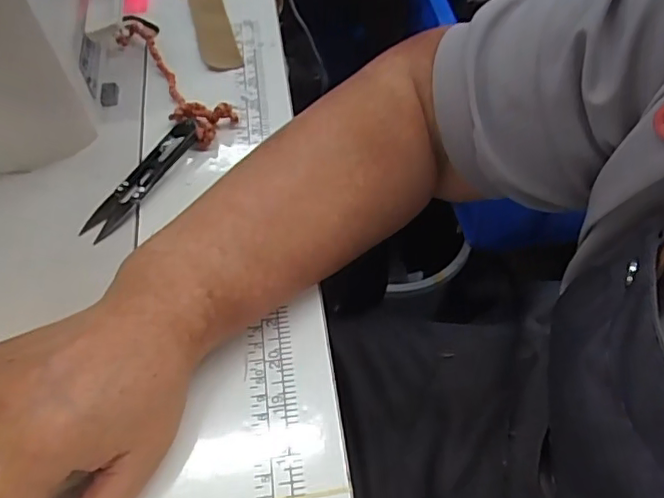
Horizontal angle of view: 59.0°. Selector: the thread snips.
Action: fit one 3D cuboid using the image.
[{"bbox_3d":[-0.123,-0.049,0.385,0.023,0.015,0.105,25,60,18],"label":"thread snips"}]

